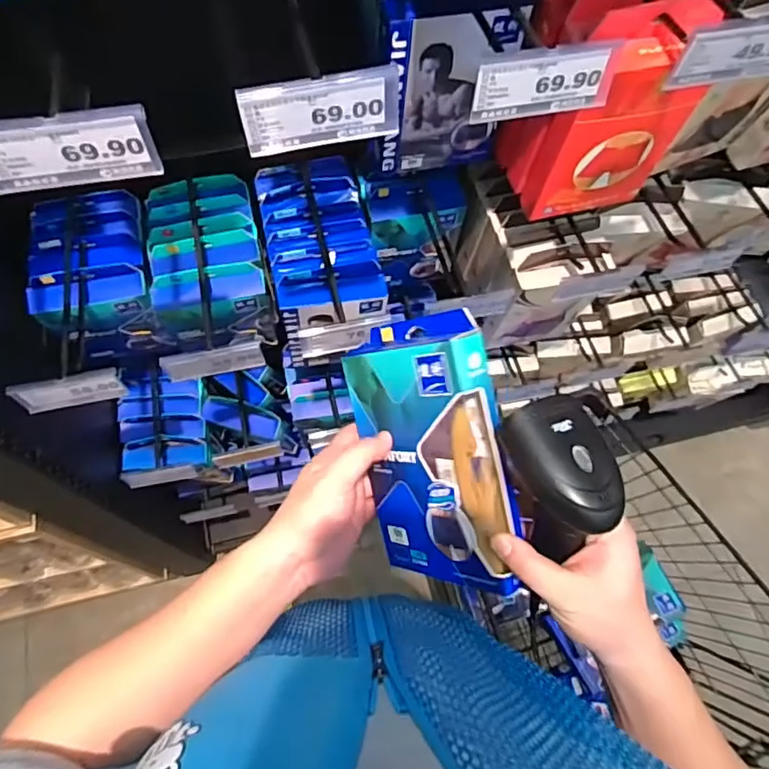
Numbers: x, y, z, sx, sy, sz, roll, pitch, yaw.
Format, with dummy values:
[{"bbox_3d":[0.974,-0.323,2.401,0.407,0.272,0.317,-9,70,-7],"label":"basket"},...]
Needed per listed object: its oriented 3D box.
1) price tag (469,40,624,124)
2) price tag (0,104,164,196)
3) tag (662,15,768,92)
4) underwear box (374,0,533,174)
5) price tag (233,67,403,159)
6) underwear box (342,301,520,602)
[{"bbox_3d":[0.108,-0.204,0.391,0.097,0.045,0.005,-11,58,-6],"label":"price tag"},{"bbox_3d":[-0.190,-0.140,0.346,0.099,0.046,0.009,-11,67,-8],"label":"price tag"},{"bbox_3d":[0.253,-0.234,0.406,0.096,0.054,0.008,-9,66,-7],"label":"tag"},{"bbox_3d":[0.060,-0.287,0.583,0.133,0.180,0.024,-6,66,-6],"label":"underwear box"},{"bbox_3d":[-0.040,-0.174,0.371,0.100,0.046,0.010,-12,67,-8],"label":"price tag"},{"bbox_3d":[0.037,0.053,0.462,0.035,0.131,0.203,-18,97,-41],"label":"underwear box"}]

